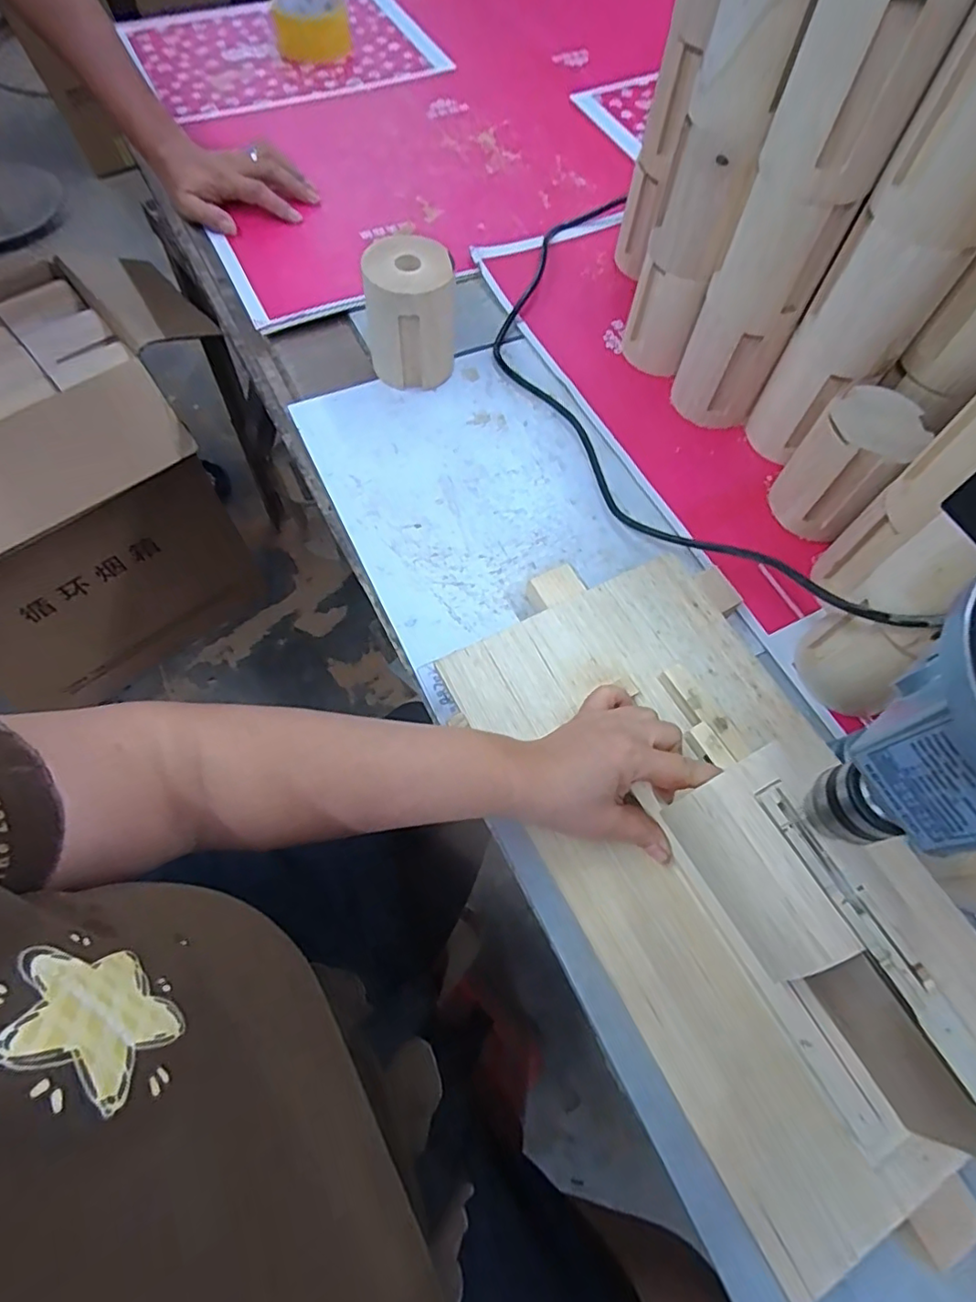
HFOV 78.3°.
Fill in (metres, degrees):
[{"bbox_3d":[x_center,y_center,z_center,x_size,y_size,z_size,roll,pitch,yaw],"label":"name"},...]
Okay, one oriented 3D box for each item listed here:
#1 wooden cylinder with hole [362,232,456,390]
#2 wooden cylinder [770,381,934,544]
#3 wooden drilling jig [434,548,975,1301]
[{"bbox_3d":[-0.070,-0.311,0.553,0.081,0.106,0.081,-5,64,-4],"label":"wooden cylinder with hole"},{"bbox_3d":[0.295,-0.153,0.495,0.082,0.096,0.076,-39,71,-18],"label":"wooden cylinder"},{"bbox_3d":[0.145,0.092,0.350,0.210,0.090,0.395,-25,67,-13],"label":"wooden drilling jig"}]

